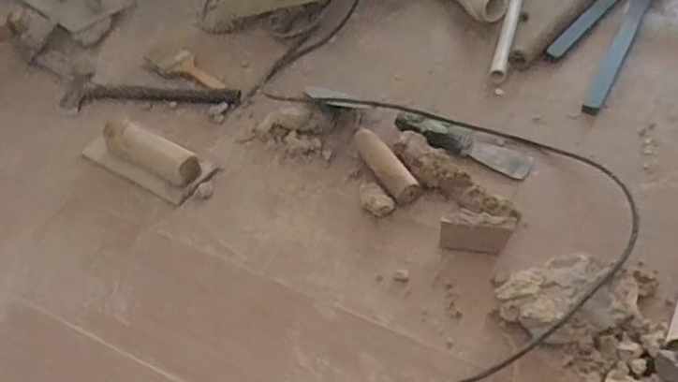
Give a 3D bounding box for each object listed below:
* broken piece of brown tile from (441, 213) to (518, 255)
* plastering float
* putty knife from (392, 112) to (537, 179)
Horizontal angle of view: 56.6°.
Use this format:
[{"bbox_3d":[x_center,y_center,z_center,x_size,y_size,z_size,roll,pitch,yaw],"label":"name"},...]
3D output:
[{"bbox_3d":[0.157,0.043,0.712,0.081,0.025,0.045,7,49,12],"label":"broken piece of brown tile"},{"bbox_3d":[-0.262,-0.051,0.842,0.195,0.044,0.066,23,54,24],"label":"plastering float"},{"bbox_3d":[0.162,-0.066,0.822,0.179,0.030,0.041,19,53,22],"label":"putty knife"}]

